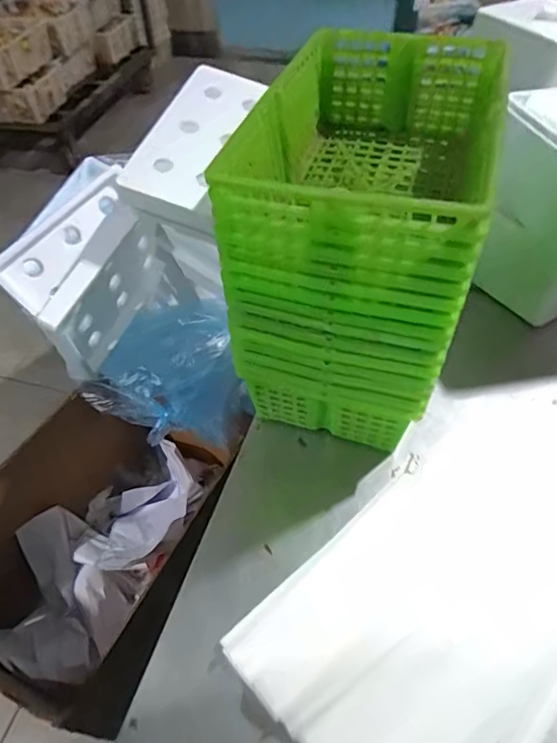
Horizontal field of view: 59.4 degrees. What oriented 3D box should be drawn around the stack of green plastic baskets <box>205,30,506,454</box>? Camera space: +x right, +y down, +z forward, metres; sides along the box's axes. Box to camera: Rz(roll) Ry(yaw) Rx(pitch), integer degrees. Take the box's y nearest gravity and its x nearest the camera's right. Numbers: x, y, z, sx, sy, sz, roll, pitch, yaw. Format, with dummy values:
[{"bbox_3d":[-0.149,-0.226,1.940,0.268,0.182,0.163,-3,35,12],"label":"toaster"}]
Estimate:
[{"bbox_3d":[0.100,-0.135,0.566,0.213,0.331,0.316,14,52,13],"label":"stack of green plastic baskets"}]

